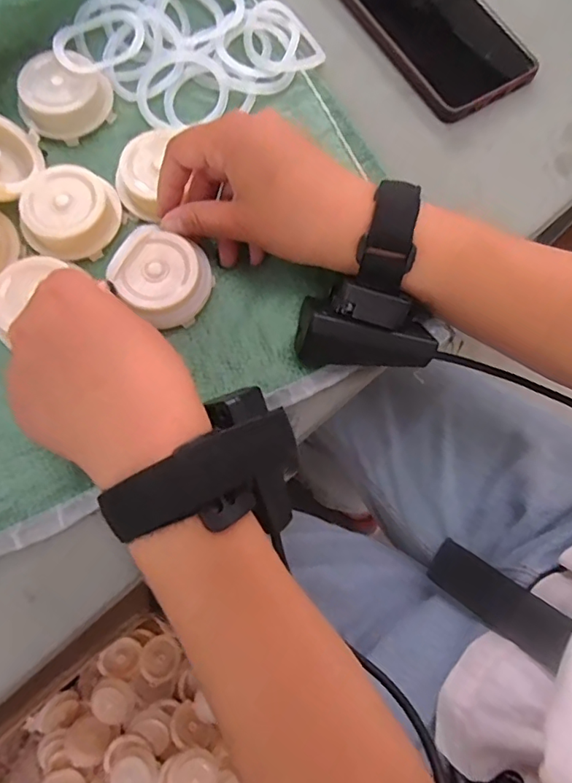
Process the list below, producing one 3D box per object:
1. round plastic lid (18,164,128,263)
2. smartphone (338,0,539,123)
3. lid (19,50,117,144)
[{"bbox_3d":[-0.127,-0.105,0.303,0.048,0.012,0.055,30,78,-12],"label":"round plastic lid"},{"bbox_3d":[0.099,-0.267,0.362,0.088,0.010,0.167,-31,79,-10],"label":"smartphone"},{"bbox_3d":[-0.137,-0.184,0.320,0.054,0.023,0.047,-23,77,-8],"label":"lid"}]

